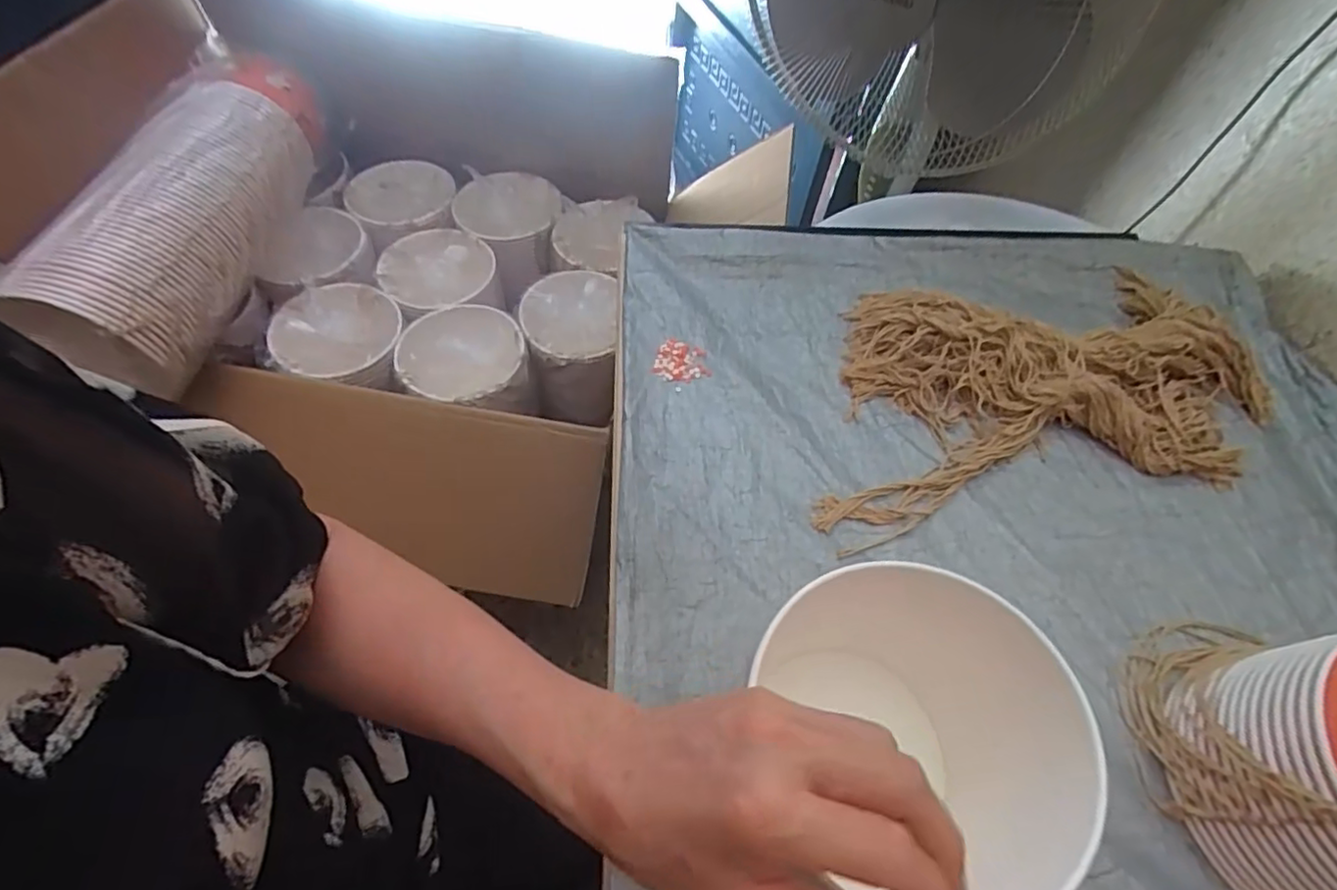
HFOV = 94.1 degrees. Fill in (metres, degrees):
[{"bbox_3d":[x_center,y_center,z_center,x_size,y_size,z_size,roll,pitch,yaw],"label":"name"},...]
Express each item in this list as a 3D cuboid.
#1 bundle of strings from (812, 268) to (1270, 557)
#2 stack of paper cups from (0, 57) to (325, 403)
[{"bbox_3d":[0.324,-0.059,0.562,0.434,0.039,0.239,-8,58,-9],"label":"bundle of strings"},{"bbox_3d":[-0.535,-0.278,0.728,0.134,0.150,0.491,8,57,2],"label":"stack of paper cups"}]

